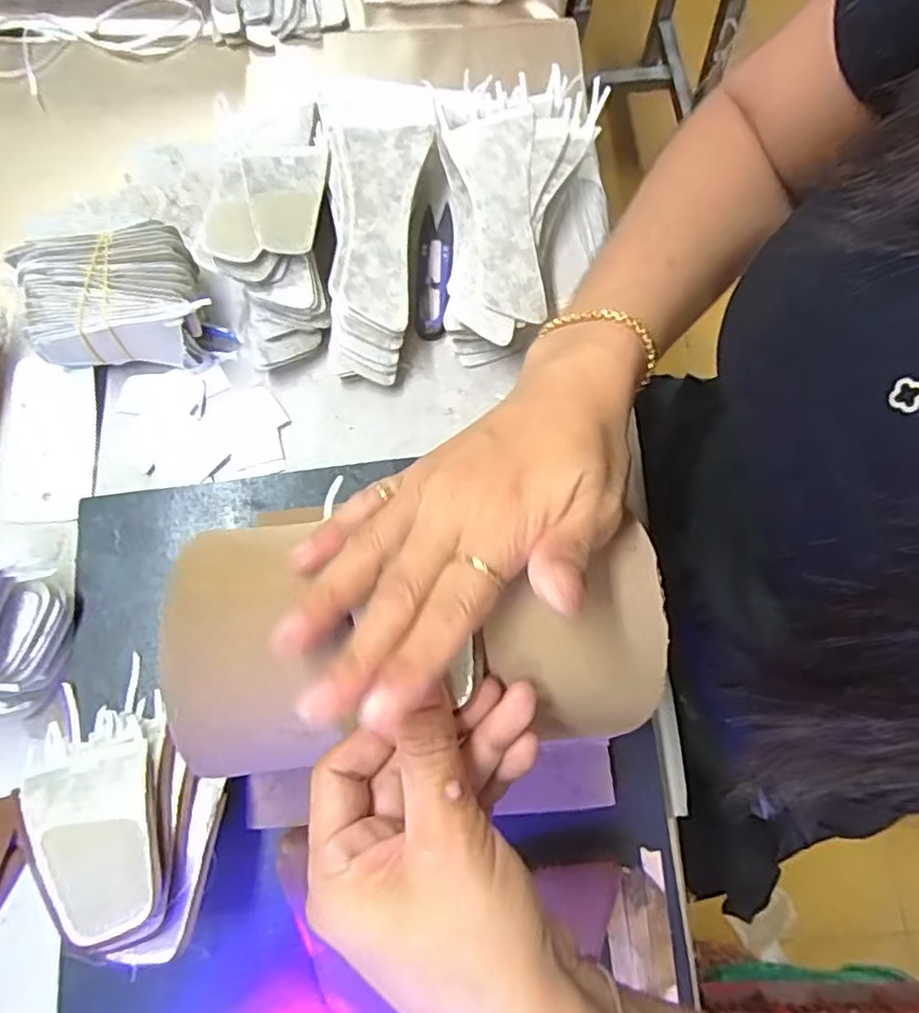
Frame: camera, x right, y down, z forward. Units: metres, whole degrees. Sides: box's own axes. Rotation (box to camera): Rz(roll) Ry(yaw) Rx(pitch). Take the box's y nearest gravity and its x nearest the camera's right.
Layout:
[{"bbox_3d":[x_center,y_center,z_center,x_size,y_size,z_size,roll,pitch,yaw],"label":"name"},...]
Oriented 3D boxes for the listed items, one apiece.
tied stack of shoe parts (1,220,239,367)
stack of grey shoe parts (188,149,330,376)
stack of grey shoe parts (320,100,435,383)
[{"bbox_3d":[-0.203,-0.123,0.400,0.105,0.057,0.076,-16,77,-6],"label":"tied stack of shoe parts"},{"bbox_3d":[-0.119,-0.164,0.413,0.073,0.057,0.148,-3,76,-3],"label":"stack of grey shoe parts"},{"bbox_3d":[-0.050,-0.169,0.424,0.068,0.044,0.179,-3,76,-3],"label":"stack of grey shoe parts"}]

